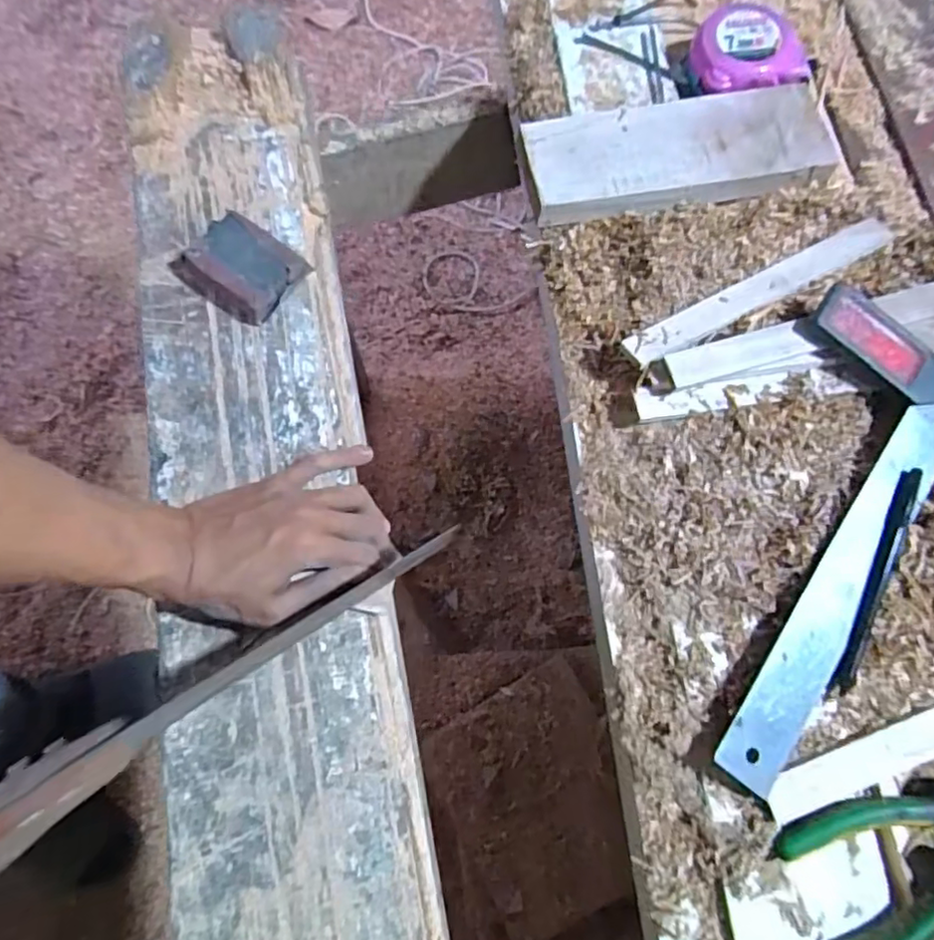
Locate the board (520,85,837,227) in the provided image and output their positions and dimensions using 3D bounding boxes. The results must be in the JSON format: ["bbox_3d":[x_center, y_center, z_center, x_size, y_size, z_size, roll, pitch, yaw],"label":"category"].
[{"bbox_3d":[0.155,-0.236,0.456,0.221,0.028,0.079,-9,73,-2],"label":"board"}]

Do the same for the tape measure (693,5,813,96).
[{"bbox_3d":[0.222,-0.331,0.488,0.077,0.036,0.078,0,73,1],"label":"tape measure"}]

